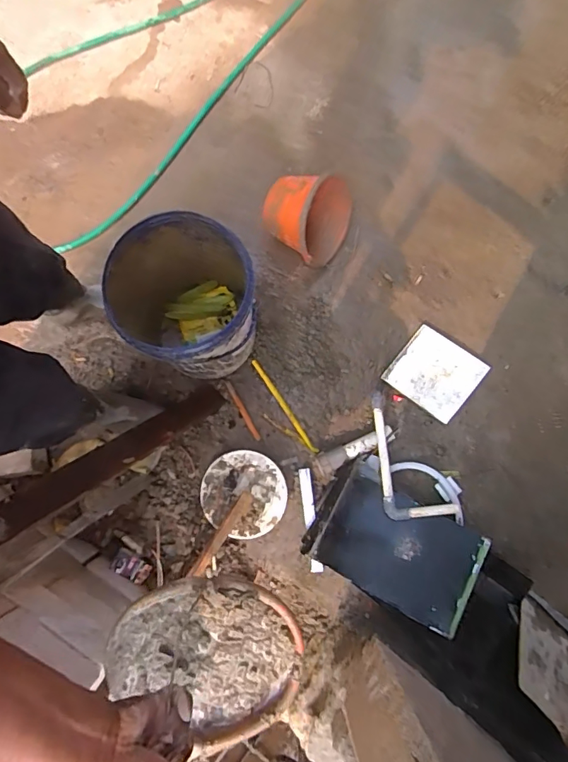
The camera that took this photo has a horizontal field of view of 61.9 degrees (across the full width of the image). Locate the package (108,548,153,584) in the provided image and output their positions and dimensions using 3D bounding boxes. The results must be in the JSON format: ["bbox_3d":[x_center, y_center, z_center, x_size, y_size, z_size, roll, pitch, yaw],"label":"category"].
[{"bbox_3d":[-0.402,0.491,1.245,0.105,0.025,0.060,29,52,3],"label":"package"}]

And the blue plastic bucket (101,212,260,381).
[{"bbox_3d":[-0.221,-0.168,1.151,0.297,0.374,0.303,0,83,-1],"label":"blue plastic bucket"}]

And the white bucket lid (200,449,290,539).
[{"bbox_3d":[-0.107,0.303,1.269,0.220,0.036,0.218,0,83,-1],"label":"white bucket lid"}]

